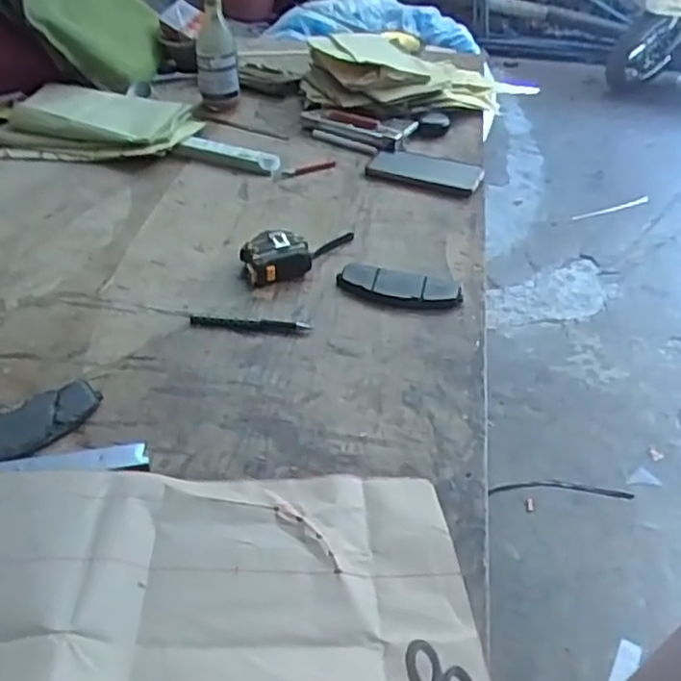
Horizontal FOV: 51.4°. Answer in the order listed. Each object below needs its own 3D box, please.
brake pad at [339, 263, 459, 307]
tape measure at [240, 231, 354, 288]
[{"bbox_3d":[0.068,-0.062,0.835,0.144,0.016,0.051,13,41,13],"label":"brake pad"},{"bbox_3d":[-0.046,-0.114,0.876,0.164,0.038,0.067,-19,44,-23],"label":"tape measure"}]

